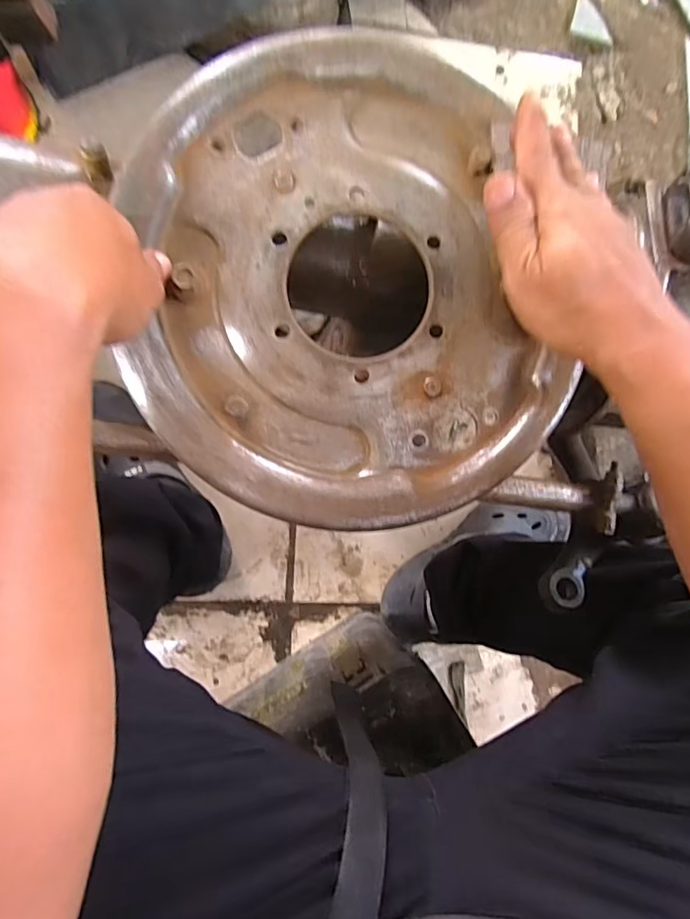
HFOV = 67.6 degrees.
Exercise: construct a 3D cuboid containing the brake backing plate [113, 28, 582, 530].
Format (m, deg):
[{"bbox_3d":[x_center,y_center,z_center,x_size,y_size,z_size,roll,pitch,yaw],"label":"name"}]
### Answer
[{"bbox_3d":[0.004,-0.105,0.321,0.255,0.034,0.285,-3,88,-9],"label":"brake backing plate"}]

